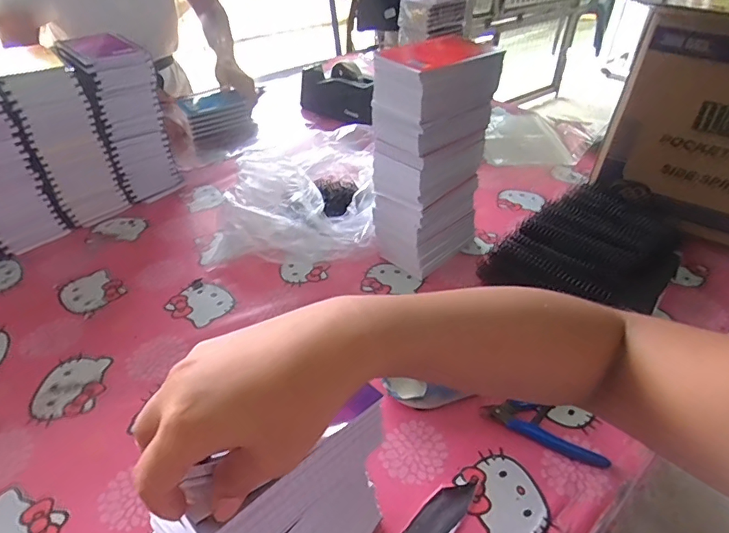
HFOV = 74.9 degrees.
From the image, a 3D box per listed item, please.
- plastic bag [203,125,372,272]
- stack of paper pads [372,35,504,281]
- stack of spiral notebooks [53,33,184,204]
[{"bbox_3d":[-0.115,-0.123,0.761,0.251,0.094,0.273,0,39,-1],"label":"plastic bag"},{"bbox_3d":[0.091,-0.136,0.630,0.144,0.271,0.089,-27,47,-30],"label":"stack of paper pads"},{"bbox_3d":[-0.388,-0.242,0.777,0.108,0.242,0.117,-23,45,-26],"label":"stack of spiral notebooks"}]

